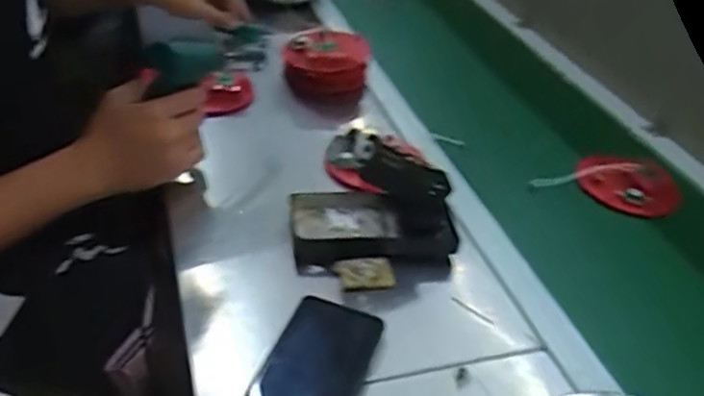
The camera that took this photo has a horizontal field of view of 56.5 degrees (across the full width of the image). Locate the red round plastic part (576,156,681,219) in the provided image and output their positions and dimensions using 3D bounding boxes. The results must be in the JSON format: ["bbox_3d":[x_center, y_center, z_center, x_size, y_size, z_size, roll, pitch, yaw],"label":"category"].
[{"bbox_3d":[0.331,-0.014,0.788,0.119,0.066,0.006,8,-2,3],"label":"red round plastic part"}]

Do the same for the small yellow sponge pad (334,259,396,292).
[{"bbox_3d":[0.013,0.071,0.616,0.051,0.008,0.037,-2,37,-13],"label":"small yellow sponge pad"}]

